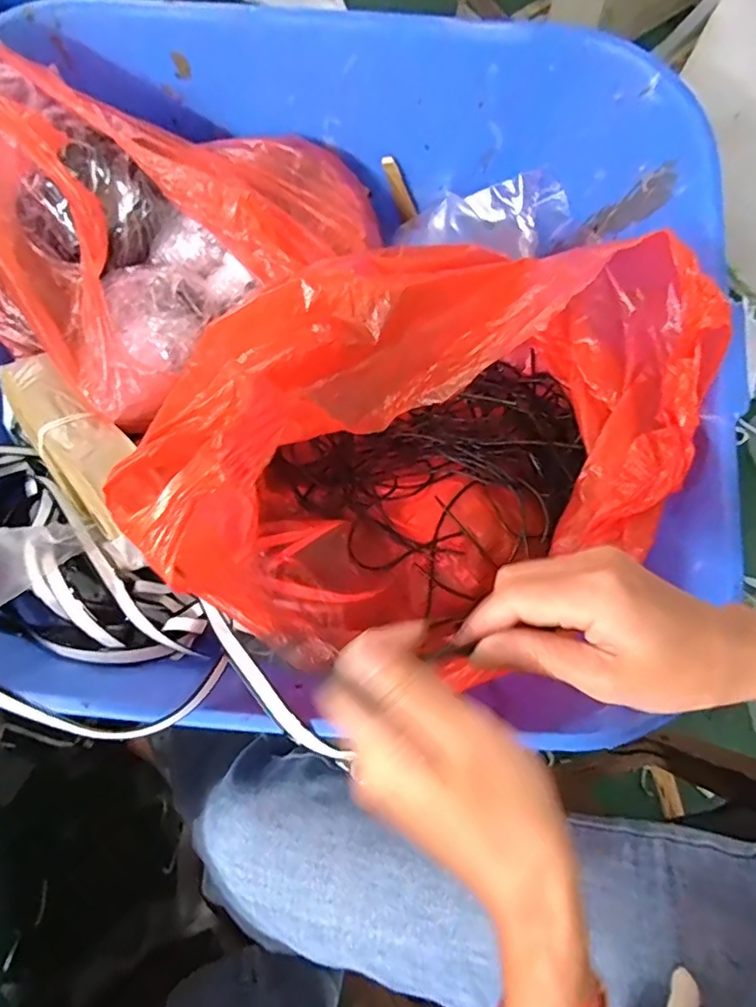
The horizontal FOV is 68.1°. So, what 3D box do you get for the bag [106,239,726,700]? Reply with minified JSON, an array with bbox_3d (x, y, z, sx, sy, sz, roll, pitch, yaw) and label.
[{"bbox_3d":[0.047,-0.057,0.389,0.363,0.240,0.254,-39,81,-8],"label":"bag"}]

